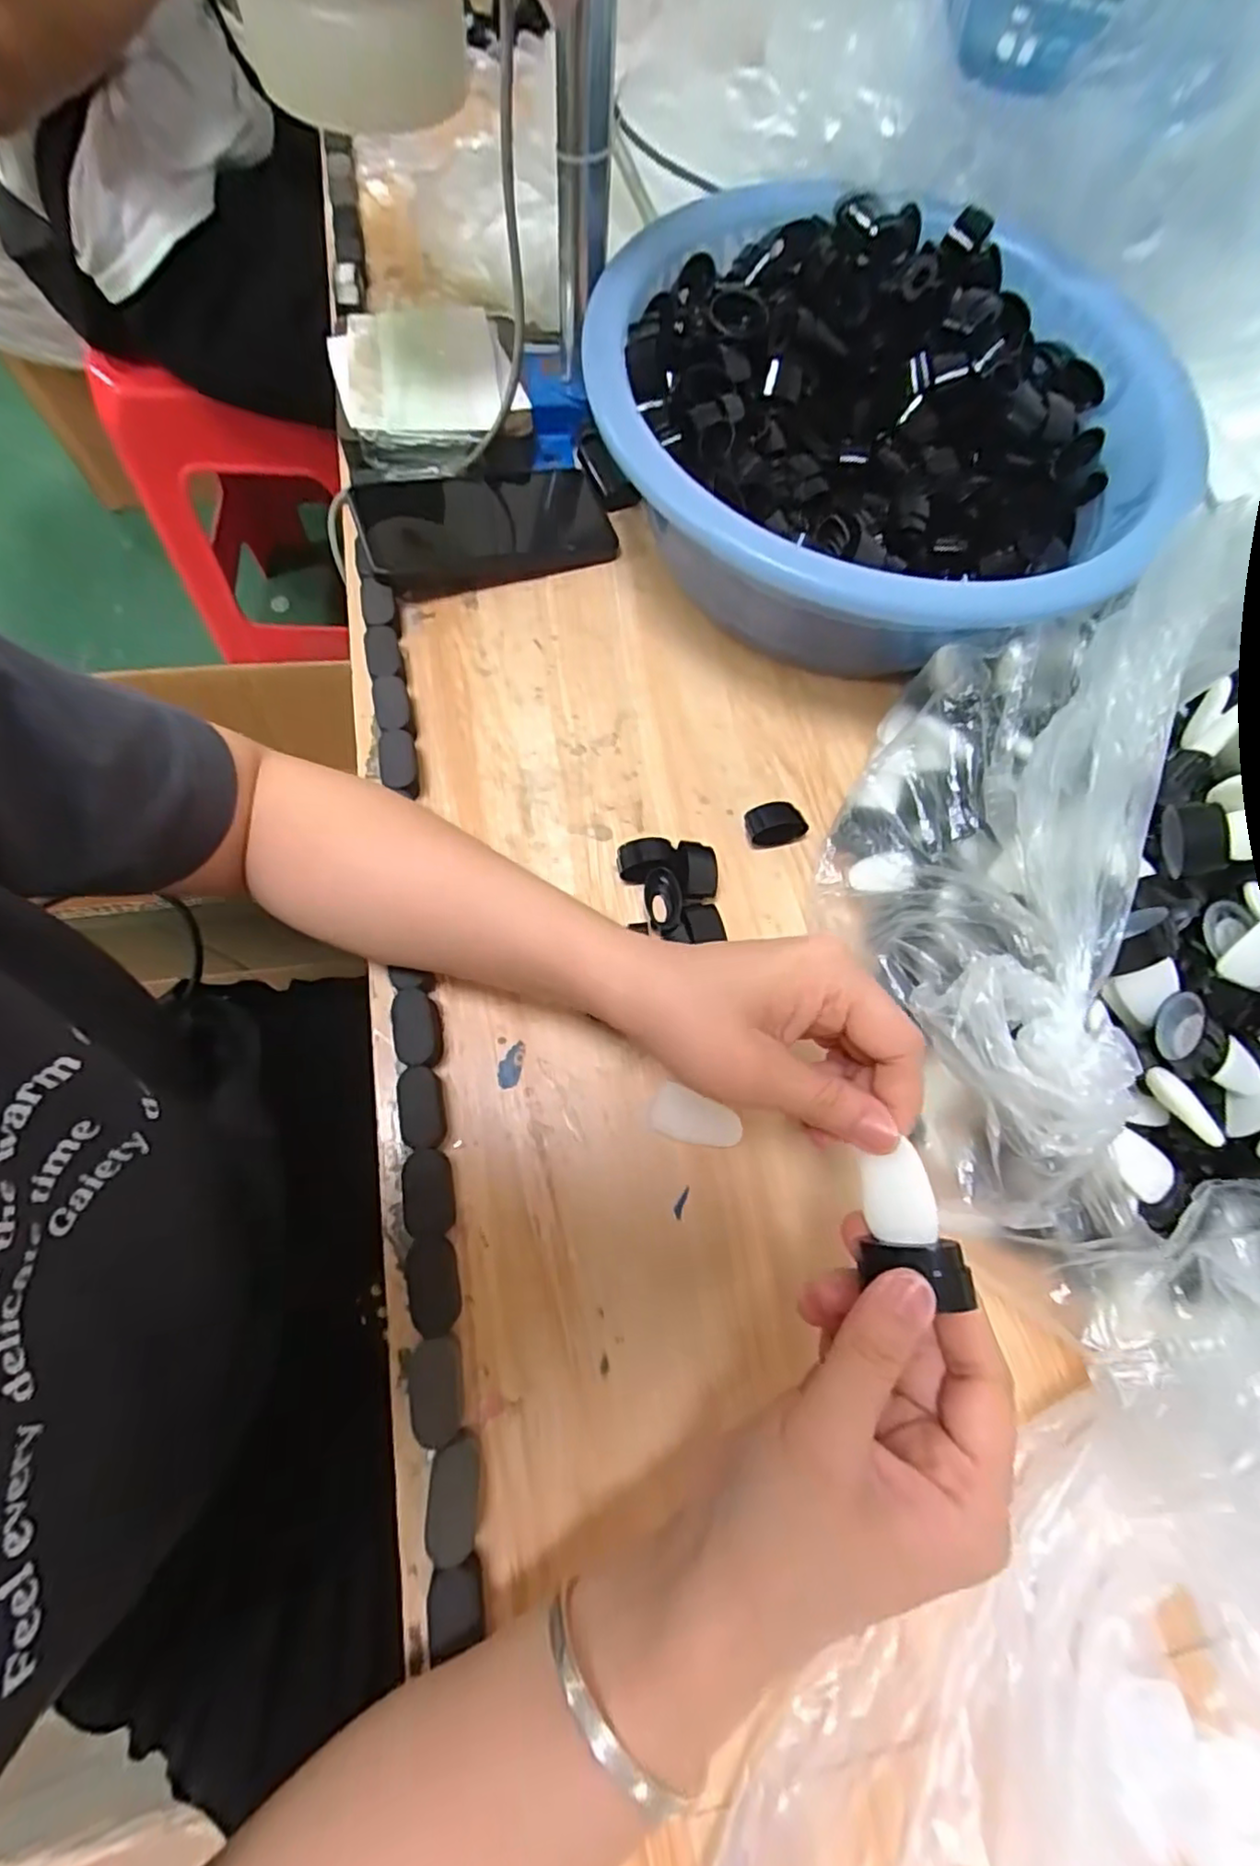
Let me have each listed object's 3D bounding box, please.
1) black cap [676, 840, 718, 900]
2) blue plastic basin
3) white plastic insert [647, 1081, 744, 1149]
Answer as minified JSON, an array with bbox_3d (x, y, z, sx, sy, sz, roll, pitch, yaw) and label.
[{"bbox_3d":[0.037,-0.034,0.364,0.023,0.014,0.032,1,71,-4],"label":"black cap"},{"bbox_3d":[0.146,-0.313,0.405,0.323,0.104,0.334,0,69,-1],"label":"blue plastic basin"},{"bbox_3d":[0.032,0.092,0.320,0.044,0.004,0.024,21,71,3],"label":"white plastic insert"}]

